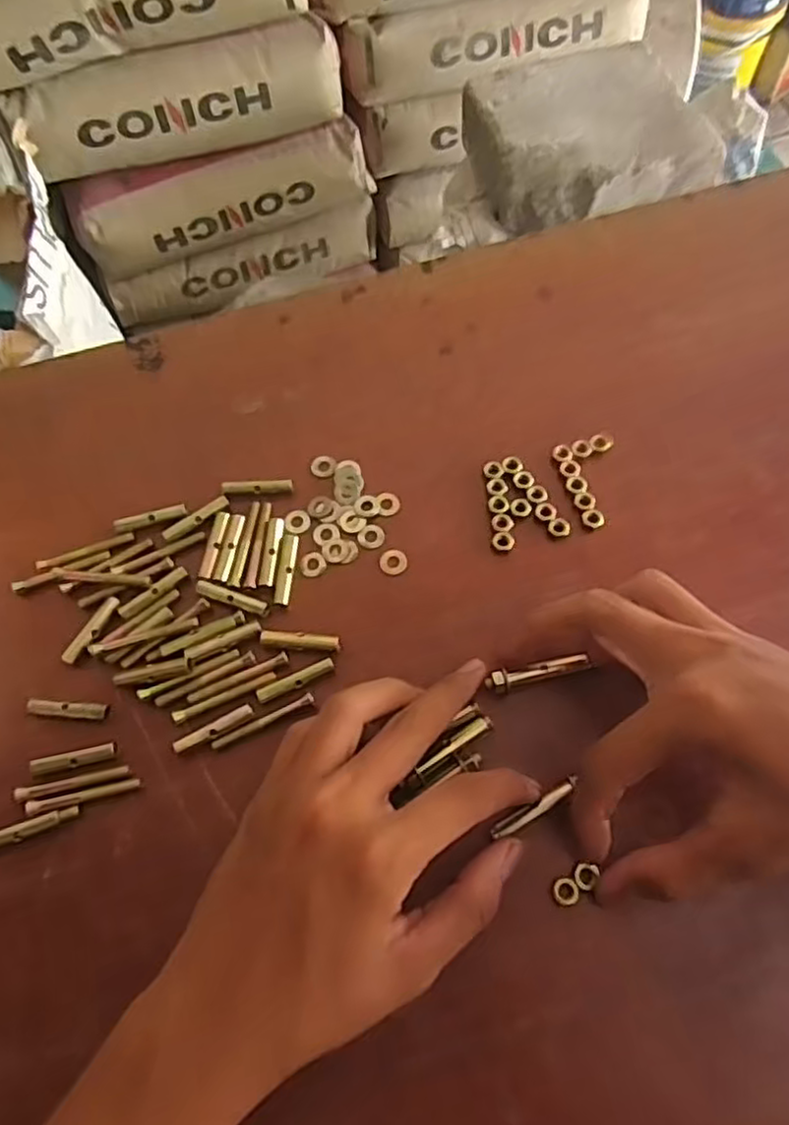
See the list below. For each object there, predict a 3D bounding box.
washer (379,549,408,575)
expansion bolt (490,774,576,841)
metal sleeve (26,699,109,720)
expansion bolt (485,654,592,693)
[{"bbox_3d":[-0.001,-0.001,0.347,0.014,0.004,0.013,-1,64,1],"label":"washer"},{"bbox_3d":[0.058,0.102,0.288,0.040,0.004,0.006,-35,68,1],"label":"expansion bolt"},{"bbox_3d":[-0.147,0.066,0.315,0.036,0.004,0.007,4,64,3],"label":"metal sleeve"},{"bbox_3d":[0.065,0.049,0.314,0.048,0.008,0.009,-16,65,-6],"label":"expansion bolt"}]

